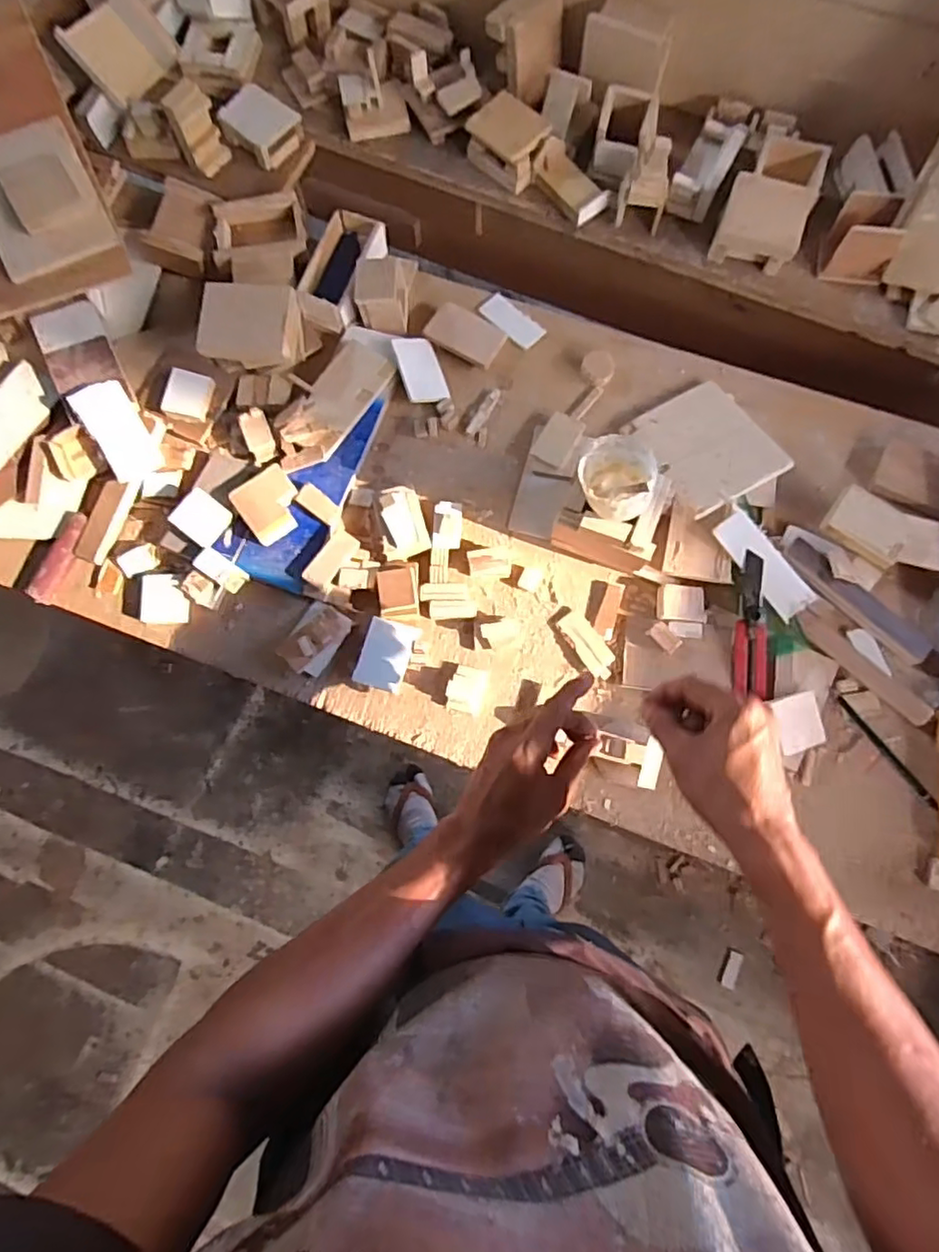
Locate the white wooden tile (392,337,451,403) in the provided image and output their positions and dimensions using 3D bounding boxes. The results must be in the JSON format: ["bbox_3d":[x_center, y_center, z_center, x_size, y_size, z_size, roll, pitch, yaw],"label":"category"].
[{"bbox_3d":[-0.056,-0.293,0.708,0.049,0.005,0.078,-16,85,-22],"label":"white wooden tile"}]

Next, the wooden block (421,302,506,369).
[{"bbox_3d":[-0.004,-0.339,0.721,0.088,0.009,0.055,29,81,8],"label":"wooden block"}]

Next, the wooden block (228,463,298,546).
[{"bbox_3d":[-0.216,-0.131,0.668,0.065,0.015,0.074,-36,79,-5],"label":"wooden block"}]

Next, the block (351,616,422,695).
[{"bbox_3d":[-0.088,0.031,0.650,0.052,0.012,0.071,17,79,6],"label":"block"}]

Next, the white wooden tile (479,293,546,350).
[{"bbox_3d":[0.051,-0.362,0.735,0.039,0.008,0.078,-44,79,-7],"label":"white wooden tile"}]

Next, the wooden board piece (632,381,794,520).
[{"bbox_3d":[0.257,-0.193,0.667,0.115,0.004,0.132,-30,68,-1],"label":"wooden board piece"}]

